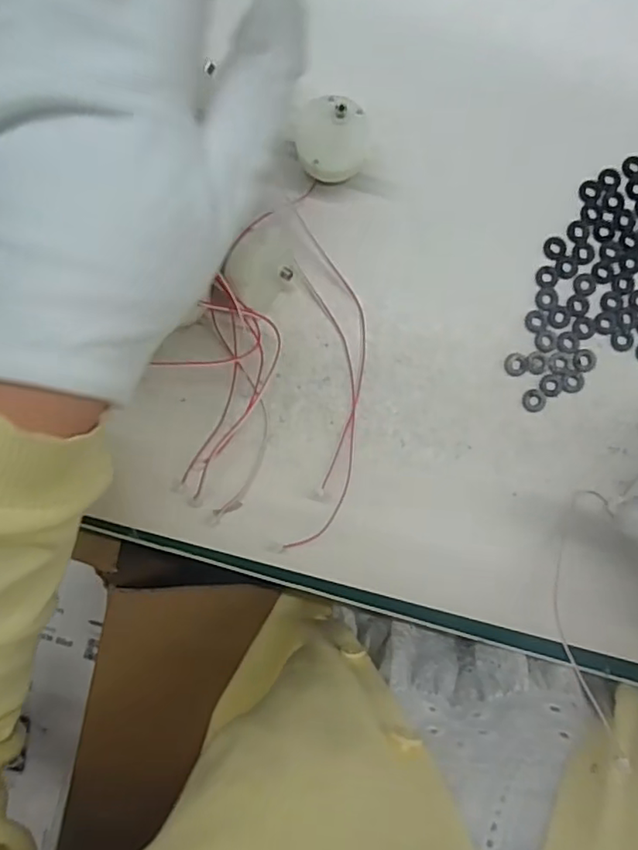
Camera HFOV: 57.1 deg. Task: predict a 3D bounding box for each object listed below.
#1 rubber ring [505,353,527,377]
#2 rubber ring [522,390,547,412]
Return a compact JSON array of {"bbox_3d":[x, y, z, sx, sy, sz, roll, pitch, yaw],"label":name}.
[{"bbox_3d":[0.092,-0.028,0.272,0.011,0.004,0.011,0,90,0],"label":"rubber ring"},{"bbox_3d":[0.100,-0.011,0.272,0.011,0.004,0.011,0,90,0],"label":"rubber ring"}]

